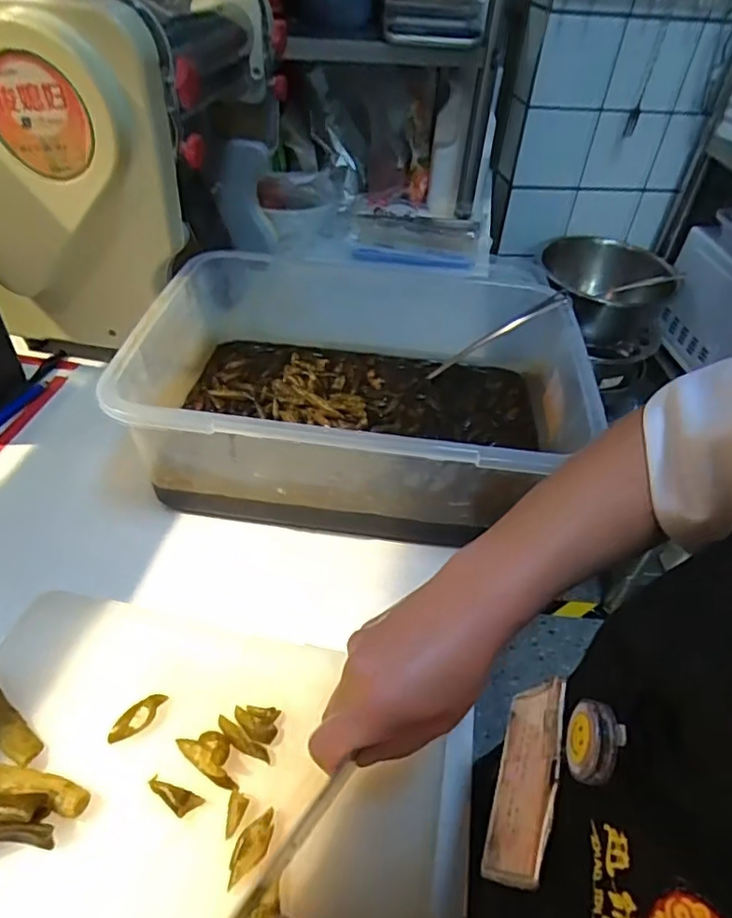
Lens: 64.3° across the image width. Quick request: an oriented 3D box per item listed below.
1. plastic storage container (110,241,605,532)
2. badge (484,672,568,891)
[{"bbox_3d":[-0.002,-0.085,0.601,0.414,0.150,0.342,4,43,4],"label":"plastic storage container"},{"bbox_3d":[0.079,0.158,0.290,0.004,0.066,0.092,23,53,0],"label":"badge"}]

